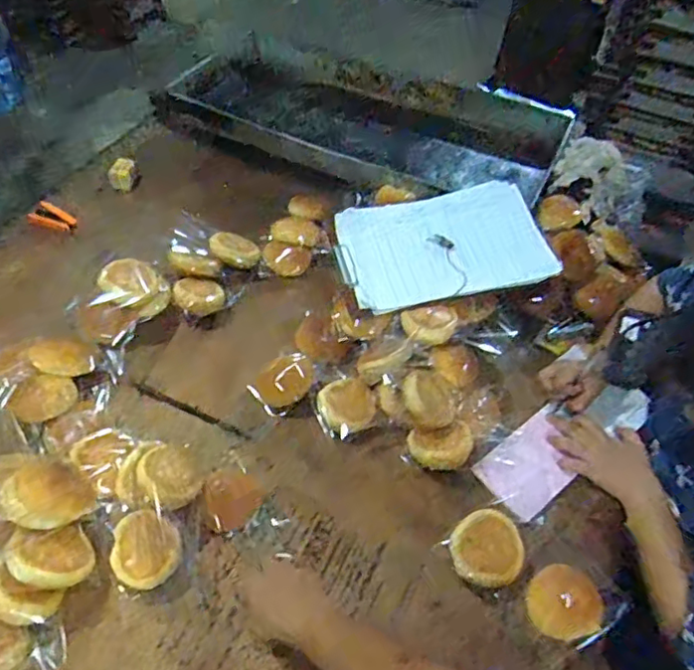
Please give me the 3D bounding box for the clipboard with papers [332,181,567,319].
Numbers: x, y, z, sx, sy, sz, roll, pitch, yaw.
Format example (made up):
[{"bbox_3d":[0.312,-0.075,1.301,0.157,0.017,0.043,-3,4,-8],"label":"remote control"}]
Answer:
[{"bbox_3d":[0.159,-0.152,1.023,0.340,0.022,0.211,-14,59,-4],"label":"clipboard with papers"}]

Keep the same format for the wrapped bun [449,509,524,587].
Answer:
[{"bbox_3d":[0.184,0.282,0.792,0.089,0.033,0.091,2,51,-3],"label":"wrapped bun"}]

